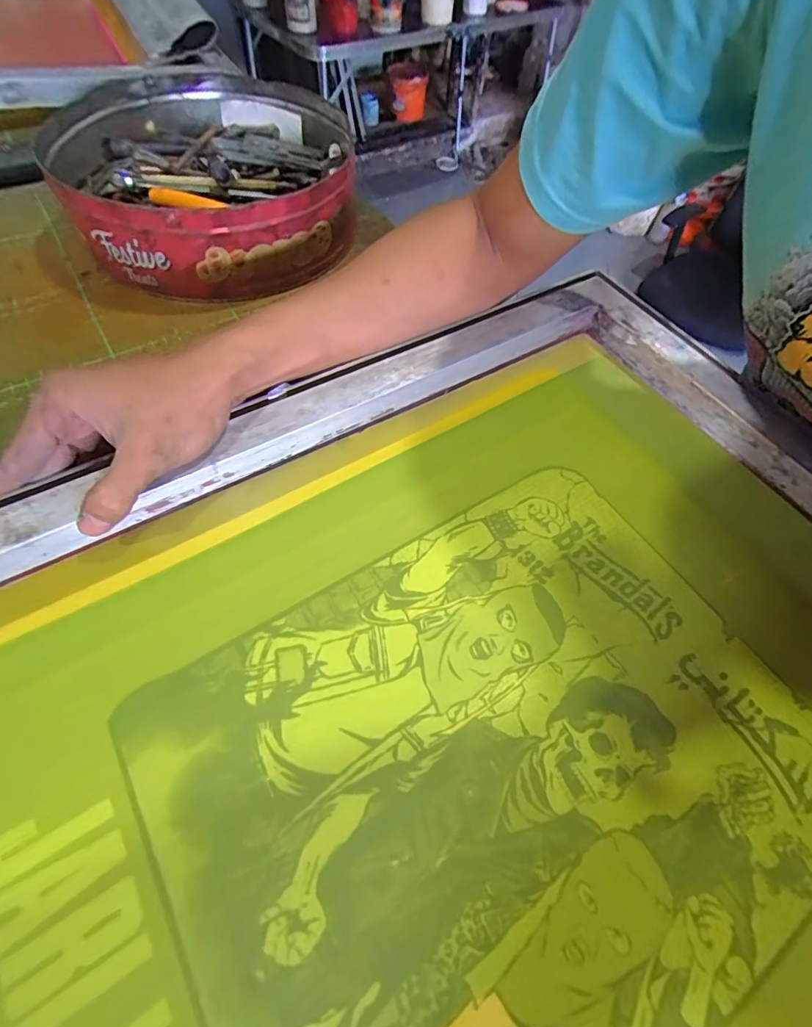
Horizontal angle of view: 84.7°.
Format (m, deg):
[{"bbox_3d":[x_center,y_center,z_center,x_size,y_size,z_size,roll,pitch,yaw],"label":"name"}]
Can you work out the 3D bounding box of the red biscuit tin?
[{"bbox_3d":[-0.175,-0.316,0.424,0.258,0.075,0.258,-25,65,-18],"label":"red biscuit tin"}]

